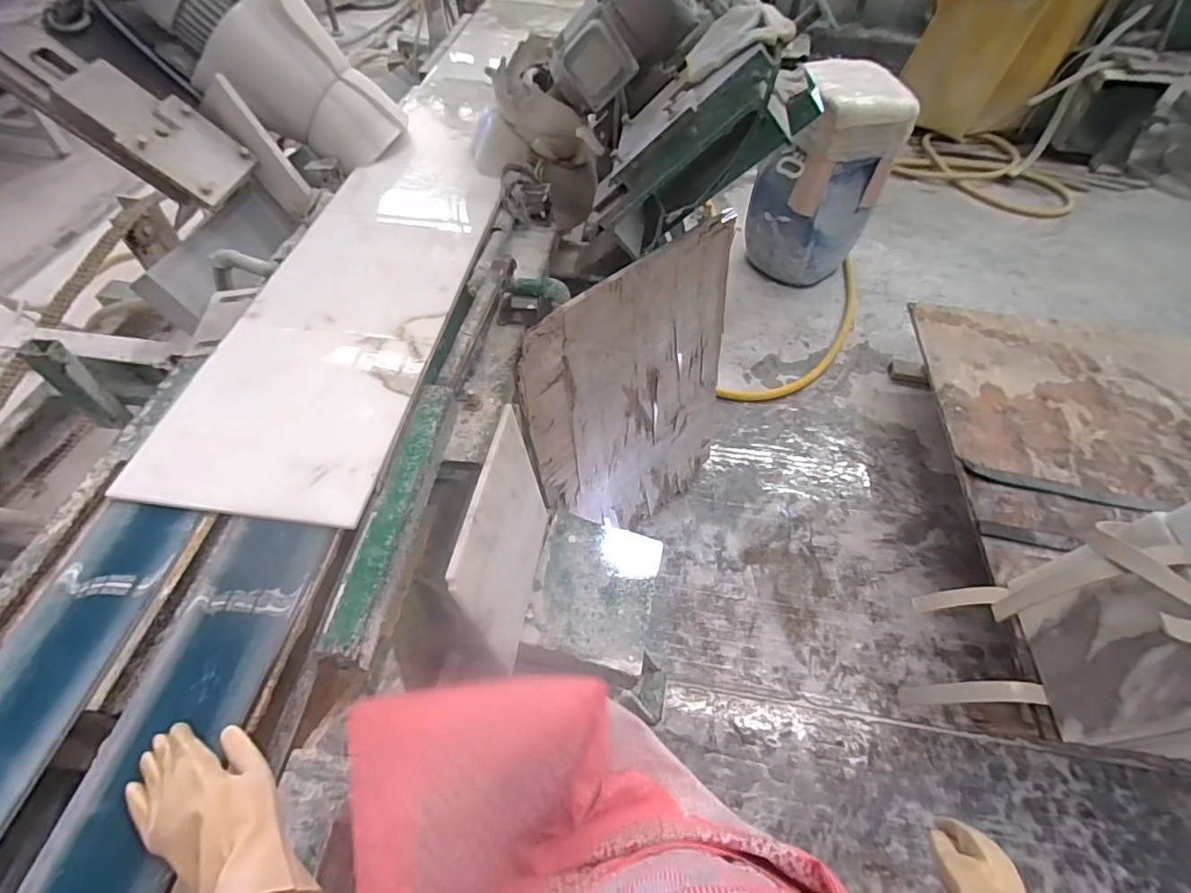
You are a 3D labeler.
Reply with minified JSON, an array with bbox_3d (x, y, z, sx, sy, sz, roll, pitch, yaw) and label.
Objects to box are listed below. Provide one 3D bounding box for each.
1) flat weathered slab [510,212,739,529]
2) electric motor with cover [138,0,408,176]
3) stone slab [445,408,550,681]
[{"bbox_3d":[0.099,-0.065,1.224,0.528,0.724,0.019,-37,54,-23],"label":"flat weathered slab"},{"bbox_3d":[-0.588,-0.736,1.054,0.452,0.167,0.219,33,53,-27],"label":"electric motor with cover"},{"bbox_3d":[-0.134,0.142,0.879,0.014,0.303,0.319,1,50,10],"label":"stone slab"}]

